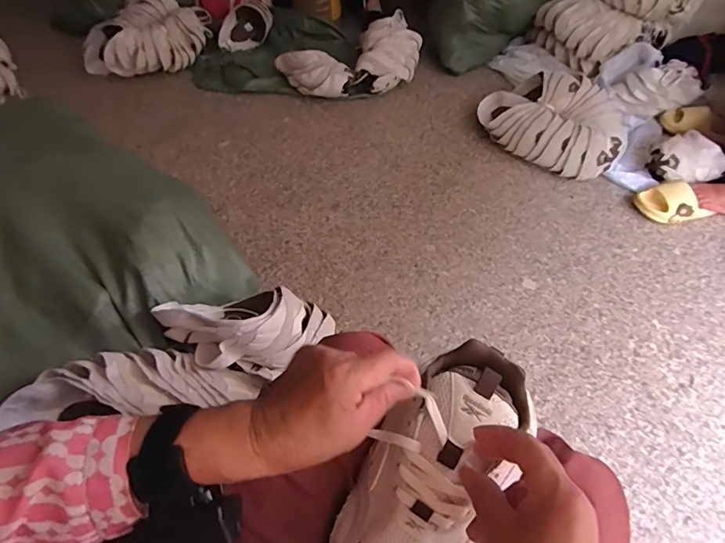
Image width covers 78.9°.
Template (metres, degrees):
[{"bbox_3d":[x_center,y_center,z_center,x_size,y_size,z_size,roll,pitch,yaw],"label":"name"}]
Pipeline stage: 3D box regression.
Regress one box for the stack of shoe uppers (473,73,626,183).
[{"bbox_3d":[0.562,-0.452,1.320,0.428,0.153,0.314,28,57,18],"label":"stack of shoe uppers"}]

